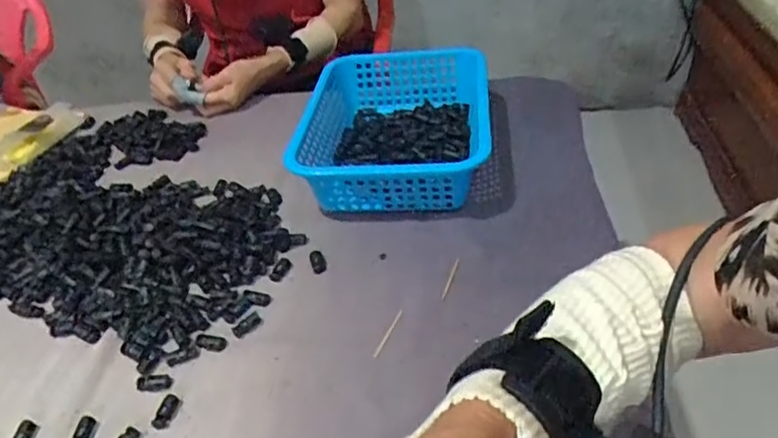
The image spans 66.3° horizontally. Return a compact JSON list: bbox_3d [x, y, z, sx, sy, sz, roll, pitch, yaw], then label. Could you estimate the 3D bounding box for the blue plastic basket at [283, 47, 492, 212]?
[{"bbox_3d":[0.013,-0.110,0.737,0.209,0.092,0.280,1,39,10],"label":"blue plastic basket"}]

